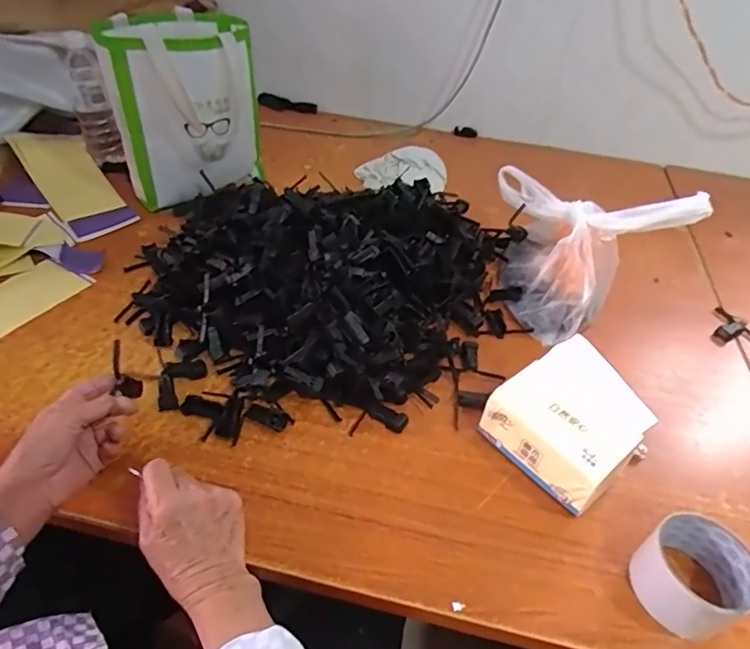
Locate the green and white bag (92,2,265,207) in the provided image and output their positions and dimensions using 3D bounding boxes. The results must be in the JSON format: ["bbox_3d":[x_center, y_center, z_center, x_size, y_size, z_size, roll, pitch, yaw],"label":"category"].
[{"bbox_3d":[-0.311,-0.347,0.852,0.218,0.255,0.211,-14,47,-18],"label":"green and white bag"}]

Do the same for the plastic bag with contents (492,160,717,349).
[{"bbox_3d":[0.280,-0.131,0.725,0.173,0.185,0.247,0,44,-4],"label":"plastic bag with contents"}]

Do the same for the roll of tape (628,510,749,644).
[{"bbox_3d":[0.281,0.221,0.457,0.088,0.055,0.083,2,44,-2],"label":"roll of tape"}]

